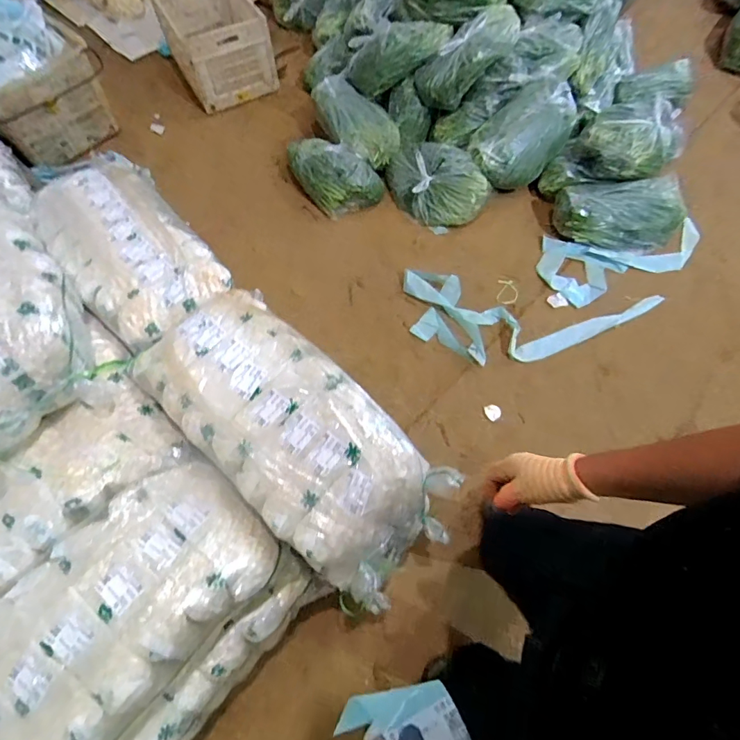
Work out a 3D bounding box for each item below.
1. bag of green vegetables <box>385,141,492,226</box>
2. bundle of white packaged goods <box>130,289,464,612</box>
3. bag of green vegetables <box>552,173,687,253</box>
[{"bbox_3d":[0.252,-0.719,1.758,0.403,0.175,0.262,35,69,18],"label":"bag of green vegetables"},{"bbox_3d":[-0.174,0.104,0.924,0.669,0.142,0.315,40,71,20],"label":"bundle of white packaged goods"},{"bbox_3d":[0.910,-0.560,1.657,0.434,0.156,0.230,-3,63,1],"label":"bag of green vegetables"}]

